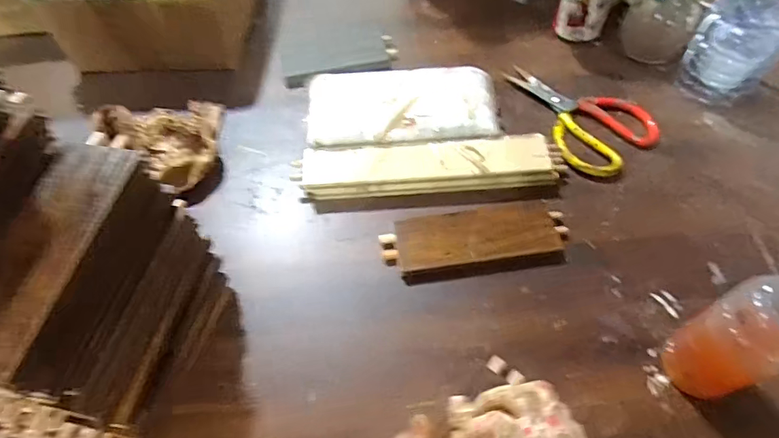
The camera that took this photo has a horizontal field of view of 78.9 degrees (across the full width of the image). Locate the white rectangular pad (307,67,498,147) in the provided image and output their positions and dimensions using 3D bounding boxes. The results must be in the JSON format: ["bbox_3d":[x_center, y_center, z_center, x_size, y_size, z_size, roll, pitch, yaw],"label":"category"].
[{"bbox_3d":[0.014,-0.135,0.598,0.224,0.054,0.103,-3,58,0],"label":"white rectangular pad"}]

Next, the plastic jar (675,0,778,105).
[{"bbox_3d":[0.454,-0.224,0.624,0.097,0.108,0.090,-1,58,1],"label":"plastic jar"}]

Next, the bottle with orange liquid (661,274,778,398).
[{"bbox_3d":[0.285,0.085,0.365,0.056,0.209,0.063,-23,60,-12],"label":"bottle with orange liquid"}]

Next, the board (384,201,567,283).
[{"bbox_3d":[0.095,0.021,0.523,0.199,0.021,0.074,-8,58,-3],"label":"board"}]

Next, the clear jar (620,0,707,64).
[{"bbox_3d":[0.368,-0.281,0.639,0.091,0.130,0.091,-1,58,1],"label":"clear jar"}]

